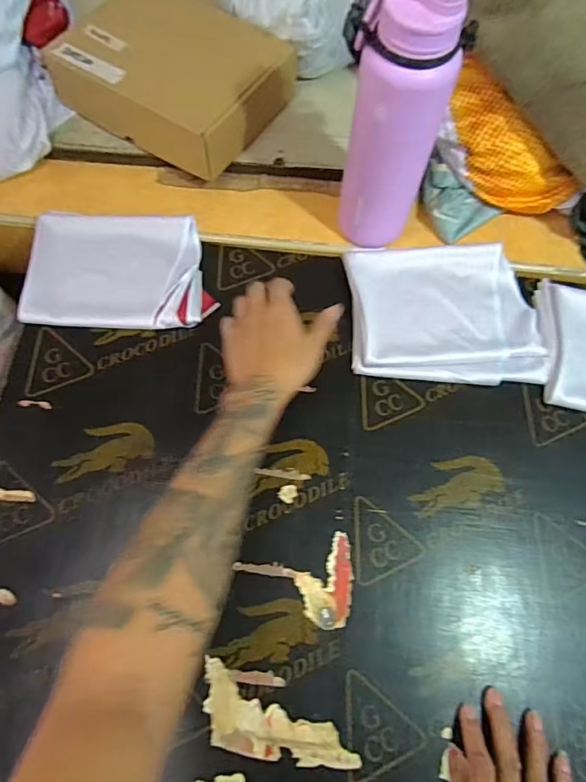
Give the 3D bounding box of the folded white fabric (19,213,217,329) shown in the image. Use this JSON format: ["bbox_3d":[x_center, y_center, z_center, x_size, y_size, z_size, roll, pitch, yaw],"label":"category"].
[{"bbox_3d":[-0.219,-0.156,0.611,0.217,0.035,0.157,-3,71,-3],"label":"folded white fabric"}]

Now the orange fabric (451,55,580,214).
[{"bbox_3d":[0.262,-0.306,0.608,0.064,0.085,0.211,-46,103,-15],"label":"orange fabric"}]

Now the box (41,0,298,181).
[{"bbox_3d":[-0.164,-0.433,0.651,0.274,0.070,0.201,30,73,8],"label":"box"}]

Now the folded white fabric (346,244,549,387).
[{"bbox_3d":[0.191,-0.100,0.609,0.234,0.020,0.186,-1,71,-3],"label":"folded white fabric"}]

